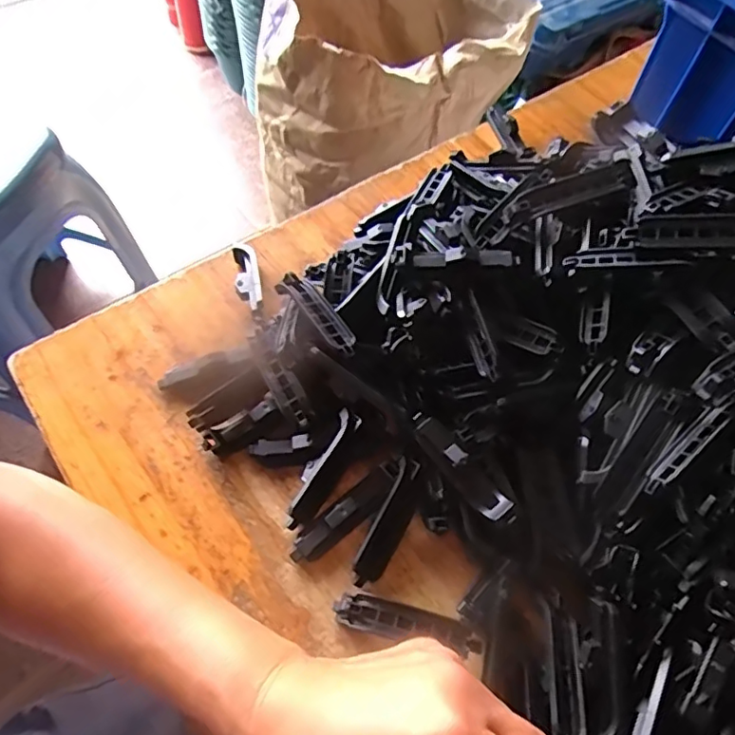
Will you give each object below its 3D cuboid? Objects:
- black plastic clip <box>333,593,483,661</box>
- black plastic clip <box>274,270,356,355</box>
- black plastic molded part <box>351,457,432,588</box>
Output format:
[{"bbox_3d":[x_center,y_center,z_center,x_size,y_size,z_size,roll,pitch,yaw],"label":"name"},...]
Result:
[{"bbox_3d":[0.021,0.136,0.300,0.075,0.015,0.017,15,61,4],"label":"black plastic clip"},{"bbox_3d":[-0.029,-0.034,0.344,0.019,0.006,0.071,-32,68,-20],"label":"black plastic clip"},{"bbox_3d":[0.014,0.087,0.319,0.019,0.016,0.071,26,77,10],"label":"black plastic molded part"}]

